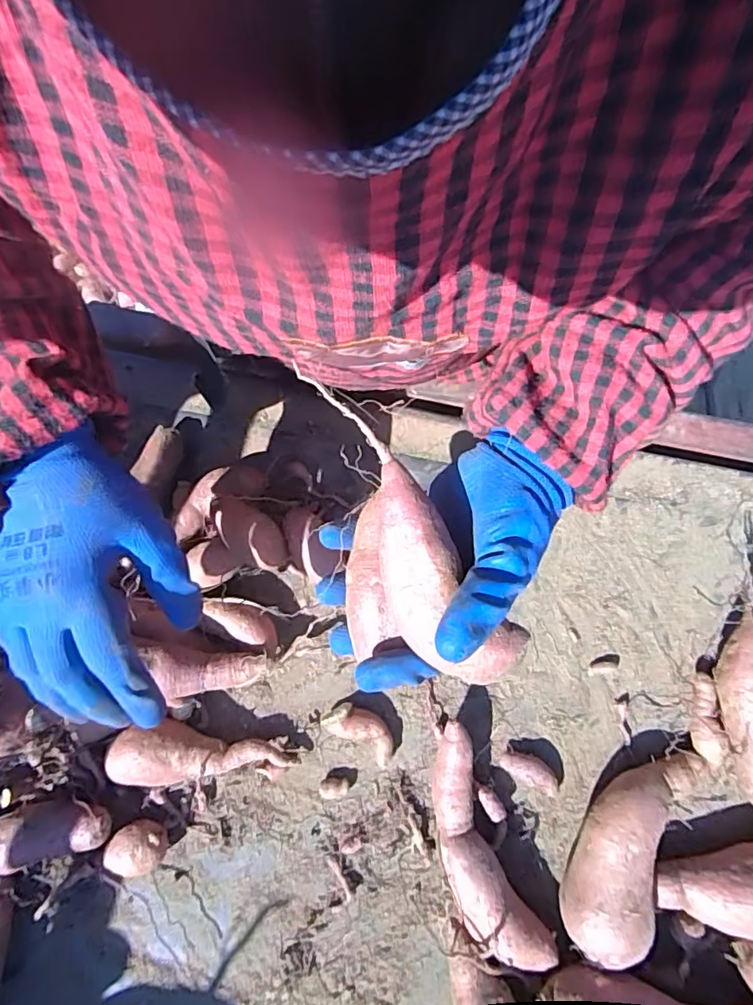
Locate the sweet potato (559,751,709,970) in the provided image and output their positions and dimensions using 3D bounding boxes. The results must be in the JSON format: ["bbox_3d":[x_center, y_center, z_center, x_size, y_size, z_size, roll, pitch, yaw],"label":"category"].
[{"bbox_3d":[0.178,0.238,0.383,0.065,0.045,0.152,32,72,9],"label":"sweet potato"}]

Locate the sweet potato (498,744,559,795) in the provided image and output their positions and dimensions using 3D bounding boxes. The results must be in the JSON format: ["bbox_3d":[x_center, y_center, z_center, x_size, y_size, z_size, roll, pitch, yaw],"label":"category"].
[{"bbox_3d":[0.116,0.204,0.414,0.045,0.018,0.019,27,72,7],"label":"sweet potato"}]

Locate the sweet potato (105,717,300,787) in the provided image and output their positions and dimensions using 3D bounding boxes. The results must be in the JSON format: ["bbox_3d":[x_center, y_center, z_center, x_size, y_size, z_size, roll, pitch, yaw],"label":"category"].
[{"bbox_3d":[-0.134,0.188,0.416,0.131,0.039,0.049,-6,71,-4],"label":"sweet potato"}]

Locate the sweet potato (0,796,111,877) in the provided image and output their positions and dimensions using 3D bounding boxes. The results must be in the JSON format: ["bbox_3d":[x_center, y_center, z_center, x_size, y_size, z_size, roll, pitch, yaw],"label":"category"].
[{"bbox_3d":[-0.238,0.238,0.394,0.089,0.034,0.039,-14,72,-7],"label":"sweet potato"}]

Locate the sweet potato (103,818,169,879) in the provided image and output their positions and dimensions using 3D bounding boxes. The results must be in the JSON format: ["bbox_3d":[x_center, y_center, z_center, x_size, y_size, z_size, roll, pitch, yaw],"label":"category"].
[{"bbox_3d":[-0.181,0.260,0.408,0.044,0.034,0.036,-21,73,-9],"label":"sweet potato"}]

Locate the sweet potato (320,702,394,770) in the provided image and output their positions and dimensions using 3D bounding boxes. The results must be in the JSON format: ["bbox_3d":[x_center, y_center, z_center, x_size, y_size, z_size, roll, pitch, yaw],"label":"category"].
[{"bbox_3d":[-0.011,0.178,0.426,0.058,0.025,0.028,33,73,9],"label":"sweet potato"}]

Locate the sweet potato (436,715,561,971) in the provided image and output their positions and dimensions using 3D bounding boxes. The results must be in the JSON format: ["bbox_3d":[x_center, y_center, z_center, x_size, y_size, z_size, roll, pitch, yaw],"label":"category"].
[{"bbox_3d":[0.070,0.249,0.391,0.050,0.036,0.161,-21,73,-9],"label":"sweet potato"}]

